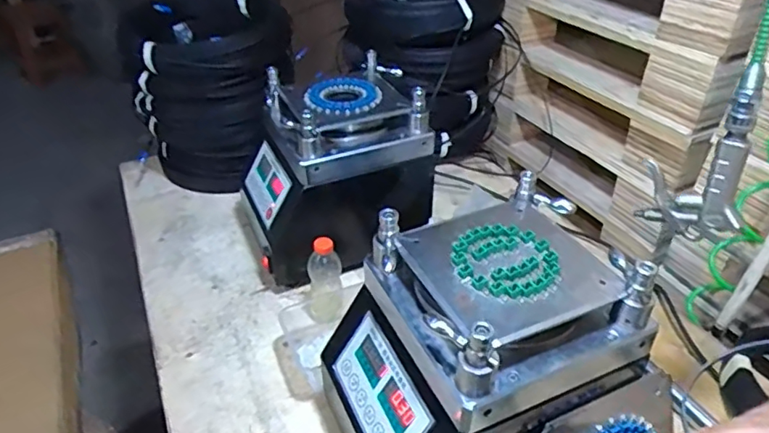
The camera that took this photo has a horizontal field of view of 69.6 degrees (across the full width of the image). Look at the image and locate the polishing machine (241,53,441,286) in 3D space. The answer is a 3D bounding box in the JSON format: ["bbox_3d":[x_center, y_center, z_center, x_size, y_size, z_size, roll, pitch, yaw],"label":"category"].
[{"bbox_3d":[-0.075,-0.078,0.933,0.304,0.283,0.204,-16,38,-19],"label":"polishing machine"}]

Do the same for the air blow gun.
[{"bbox_3d":[0.301,-0.058,0.522,0.024,0.170,0.095,-30,44,-33],"label":"air blow gun"}]

